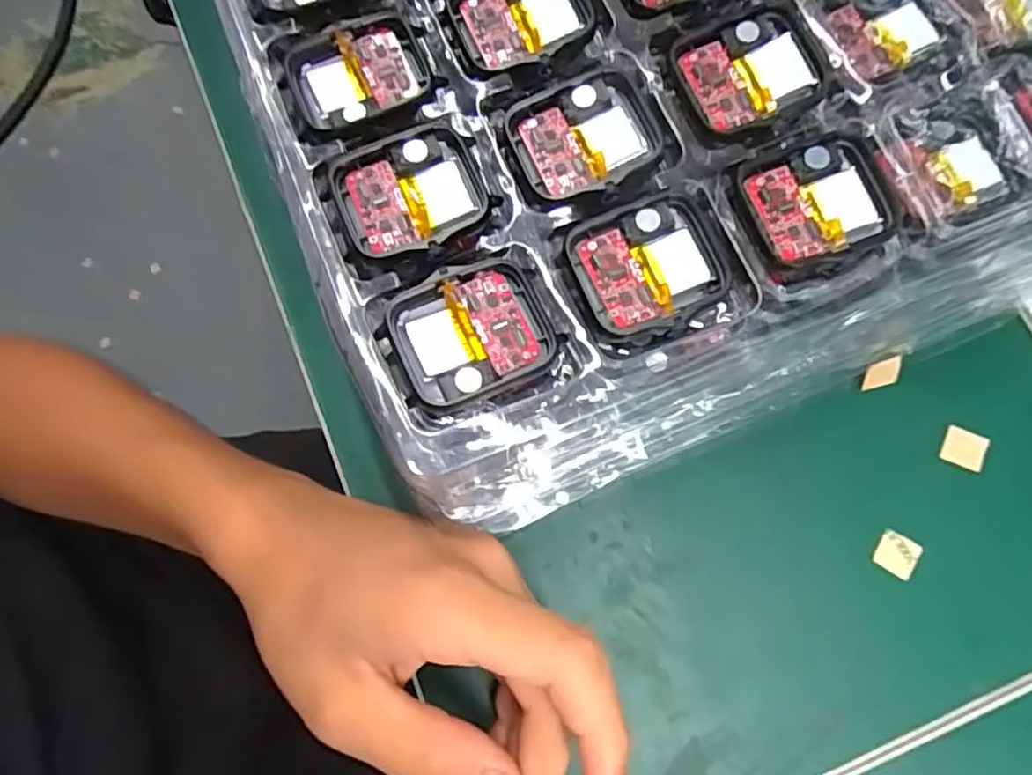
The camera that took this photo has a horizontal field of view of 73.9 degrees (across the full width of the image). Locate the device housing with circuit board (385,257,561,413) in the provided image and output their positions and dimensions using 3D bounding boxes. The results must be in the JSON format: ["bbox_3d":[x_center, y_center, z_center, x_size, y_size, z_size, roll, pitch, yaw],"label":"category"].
[{"bbox_3d":[-0.012,-0.015,0.194,0.043,0.006,0.035,-22,76,-6],"label":"device housing with circuit board"}]

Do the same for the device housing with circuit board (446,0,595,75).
[{"bbox_3d":[0.003,-0.119,0.219,0.042,0.010,0.034,-23,76,-6],"label":"device housing with circuit board"}]

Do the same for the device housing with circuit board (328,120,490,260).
[{"bbox_3d":[-0.031,-0.058,0.206,0.042,0.009,0.036,-23,76,-6],"label":"device housing with circuit board"}]

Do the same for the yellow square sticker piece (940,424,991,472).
[{"bbox_3d":[0.184,0.025,0.281,0.016,0.004,0.015,21,76,5],"label":"yellow square sticker piece"}]

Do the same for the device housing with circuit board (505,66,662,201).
[{"bbox_3d":[0.022,-0.076,0.208,0.044,0.006,0.035,-24,77,-6],"label":"device housing with circuit board"}]

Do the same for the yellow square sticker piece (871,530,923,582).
[{"bbox_3d":[0.152,0.067,0.274,0.016,0.004,0.015,32,81,6],"label":"yellow square sticker piece"}]

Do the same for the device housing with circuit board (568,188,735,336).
[{"bbox_3d":[0.040,-0.036,0.200,0.043,0.007,0.036,-24,77,-6],"label":"device housing with circuit board"}]

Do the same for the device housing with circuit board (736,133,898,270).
[{"bbox_3d":[0.092,-0.055,0.206,0.042,0.010,0.036,-17,76,-4],"label":"device housing with circuit board"}]

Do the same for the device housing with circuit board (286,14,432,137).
[{"bbox_3d":[-0.050,-0.099,0.217,0.042,0.004,0.033,-24,77,-6],"label":"device housing with circuit board"}]

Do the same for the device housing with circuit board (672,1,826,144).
[{"bbox_3d":[0.072,-0.095,0.212,0.037,0.017,0.037,-20,76,-5],"label":"device housing with circuit board"}]

